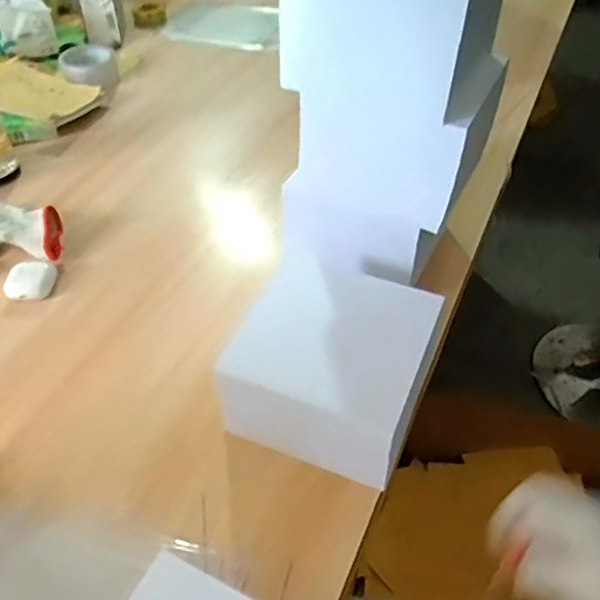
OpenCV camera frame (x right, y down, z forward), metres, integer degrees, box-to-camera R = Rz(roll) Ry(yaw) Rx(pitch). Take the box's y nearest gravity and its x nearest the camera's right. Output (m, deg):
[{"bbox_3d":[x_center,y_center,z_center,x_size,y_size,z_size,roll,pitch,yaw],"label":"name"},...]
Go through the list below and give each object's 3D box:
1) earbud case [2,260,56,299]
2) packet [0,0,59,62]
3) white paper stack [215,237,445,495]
[{"bbox_3d":[-0.299,-0.023,0.650,0.047,0.024,0.043,2,46,4],"label":"earbud case"},{"bbox_3d":[-0.499,-0.468,1.004,0.147,0.099,0.035,-13,24,-23],"label":"packet"},{"bbox_3d":[0.029,0.055,0.500,0.150,0.102,0.163,17,49,17],"label":"white paper stack"}]

